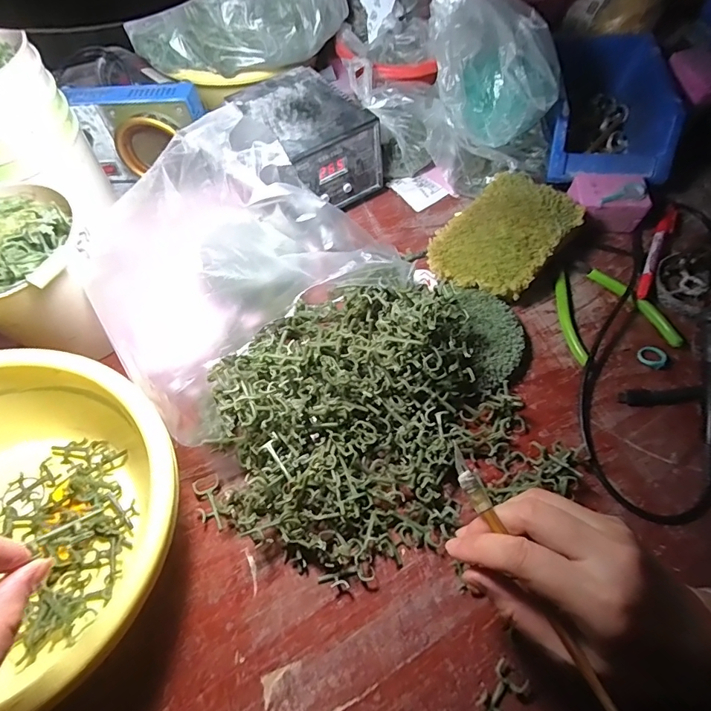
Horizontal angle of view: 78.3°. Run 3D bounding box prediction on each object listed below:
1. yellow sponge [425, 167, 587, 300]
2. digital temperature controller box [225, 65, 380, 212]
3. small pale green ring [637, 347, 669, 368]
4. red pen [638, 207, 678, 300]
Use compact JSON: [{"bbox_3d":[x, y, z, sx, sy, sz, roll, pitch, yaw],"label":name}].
[{"bbox_3d":[0.144,-0.118,0.419,0.095,0.027,0.134,40,71,19],"label":"yellow sponge"},{"bbox_3d":[-0.053,-0.232,0.465,0.106,0.077,0.141,-30,67,-12],"label":"digital temperature controller box"},{"bbox_3d":[0.270,0.001,0.396,0.025,0.005,0.021,28,68,15],"label":"small pale green ring"},{"bbox_3d":[0.307,-0.110,0.441,0.016,0.008,0.137,30,68,16],"label":"red pen"}]

